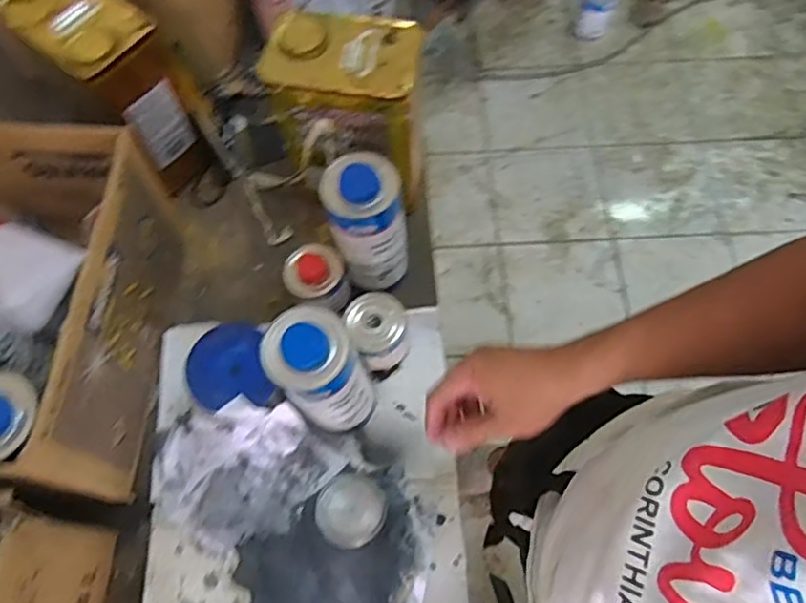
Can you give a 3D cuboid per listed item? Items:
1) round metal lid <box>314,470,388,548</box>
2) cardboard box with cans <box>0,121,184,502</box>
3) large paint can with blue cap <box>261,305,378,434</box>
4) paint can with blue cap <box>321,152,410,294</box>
[{"bbox_3d":[-0.055,0.222,0.661,0.068,0.031,0.075,36,71,15],"label":"round metal lid"},{"bbox_3d":[-0.501,0.006,0.682,0.406,0.193,0.381,3,66,2],"label":"cardboard box with cans"},{"bbox_3d":[-0.083,0.079,0.639,0.082,0.170,0.088,-37,71,-14],"label":"large paint can with blue cap"},{"bbox_3d":[-0.042,-0.088,0.724,0.084,0.179,0.077,-16,67,-6],"label":"paint can with blue cap"}]

